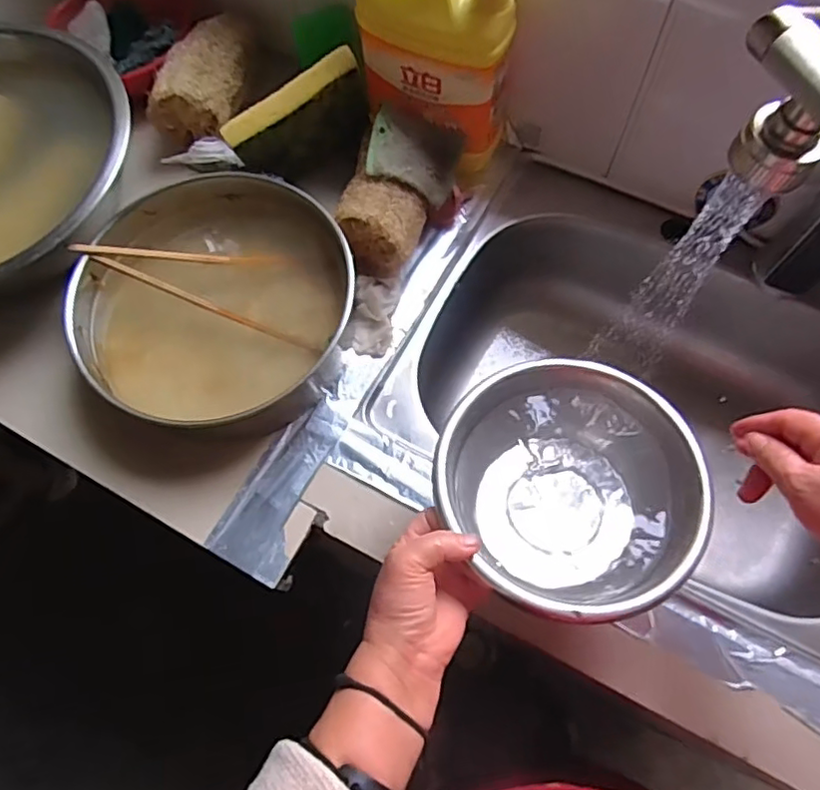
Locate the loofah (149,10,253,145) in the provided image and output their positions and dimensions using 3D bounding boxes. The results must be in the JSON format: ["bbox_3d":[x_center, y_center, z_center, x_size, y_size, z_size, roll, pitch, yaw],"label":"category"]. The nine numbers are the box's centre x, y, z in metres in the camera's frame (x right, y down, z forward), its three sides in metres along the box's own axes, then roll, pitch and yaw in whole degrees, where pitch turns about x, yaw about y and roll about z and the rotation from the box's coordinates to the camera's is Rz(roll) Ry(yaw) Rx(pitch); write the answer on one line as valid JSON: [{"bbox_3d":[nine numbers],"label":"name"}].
[{"bbox_3d":[-0.227,-0.362,0.686,0.078,0.055,0.152,15,70,8],"label":"loofah"}]

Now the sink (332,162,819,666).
[{"bbox_3d":[0.263,0.031,0.655,0.539,0.172,0.405,26,72,12],"label":"sink"}]

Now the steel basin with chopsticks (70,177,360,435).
[{"bbox_3d":[-0.190,-0.100,0.596,0.254,0.074,0.269,-1,69,2],"label":"steel basin with chopsticks"}]

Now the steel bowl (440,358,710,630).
[{"bbox_3d":[0.116,0.067,0.461,0.177,0.079,0.188,-1,69,2],"label":"steel bowl"}]

